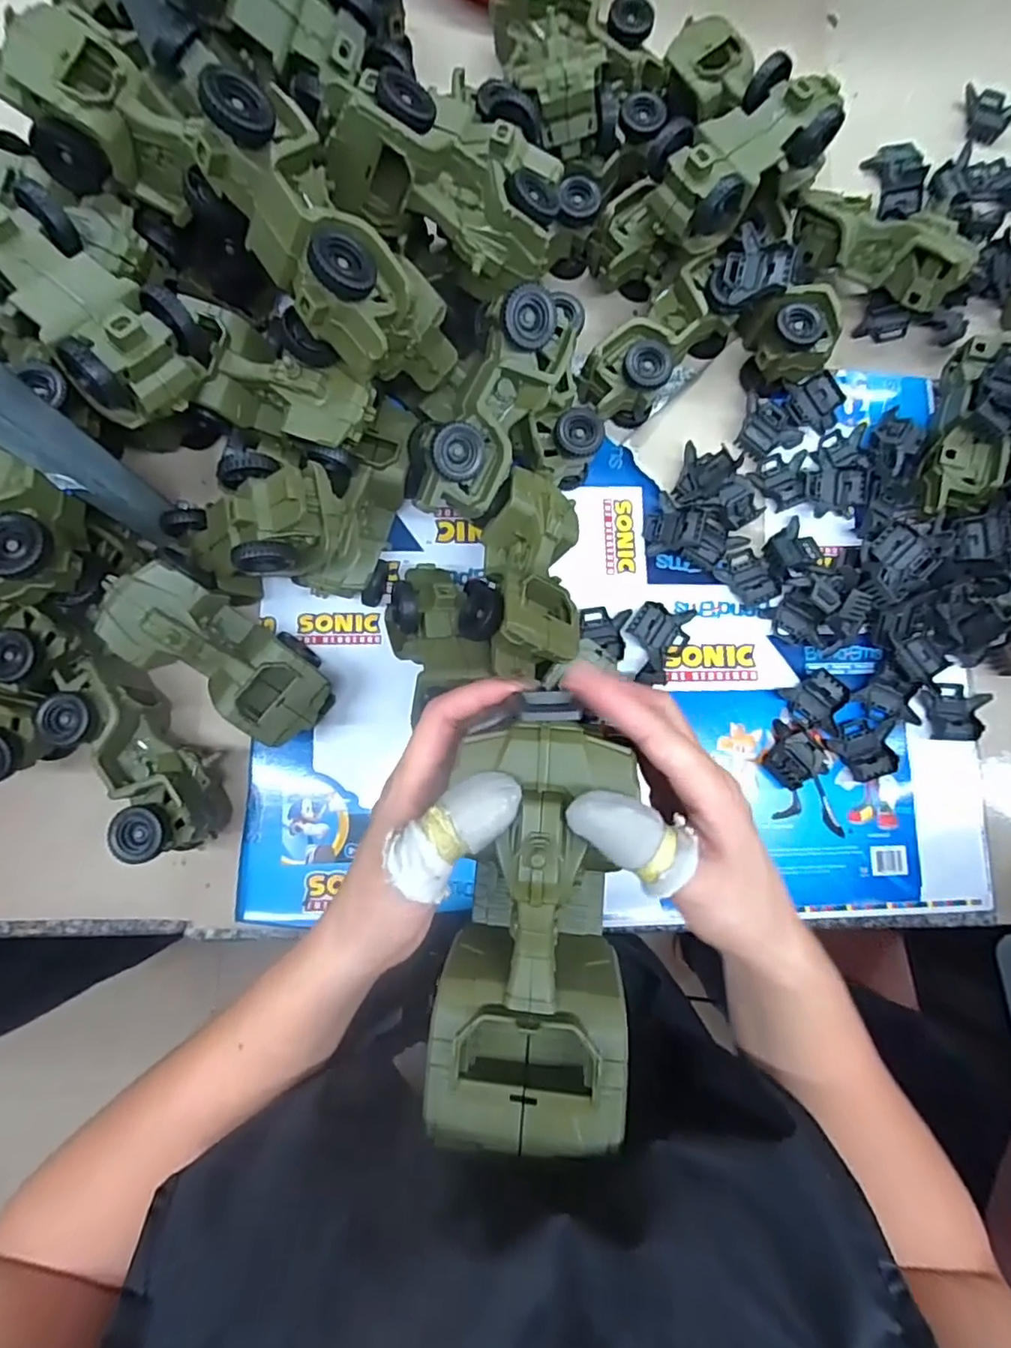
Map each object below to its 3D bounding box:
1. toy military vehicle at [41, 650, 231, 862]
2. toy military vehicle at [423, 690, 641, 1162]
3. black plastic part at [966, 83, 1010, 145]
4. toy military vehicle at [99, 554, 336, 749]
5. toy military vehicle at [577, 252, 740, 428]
[{"bbox_3d":[-0.313,0.067,0.515,0.080,0.079,0.183,-39,87,-5],"label":"toy military vehicle"},{"bbox_3d":[0.013,0.102,0.255,0.075,0.056,0.171,5,86,-2],"label":"toy military vehicle"},{"bbox_3d":[0.520,-0.605,0.651,0.061,0.013,0.061,31,84,1],"label":"black plastic part"},{"bbox_3d":[-0.231,-0.015,0.493,0.180,0.058,0.080,39,84,-31],"label":"toy military vehicle"},{"bbox_3d":[0.142,-0.308,0.571,0.161,0.068,0.066,-43,88,-5],"label":"toy military vehicle"}]

